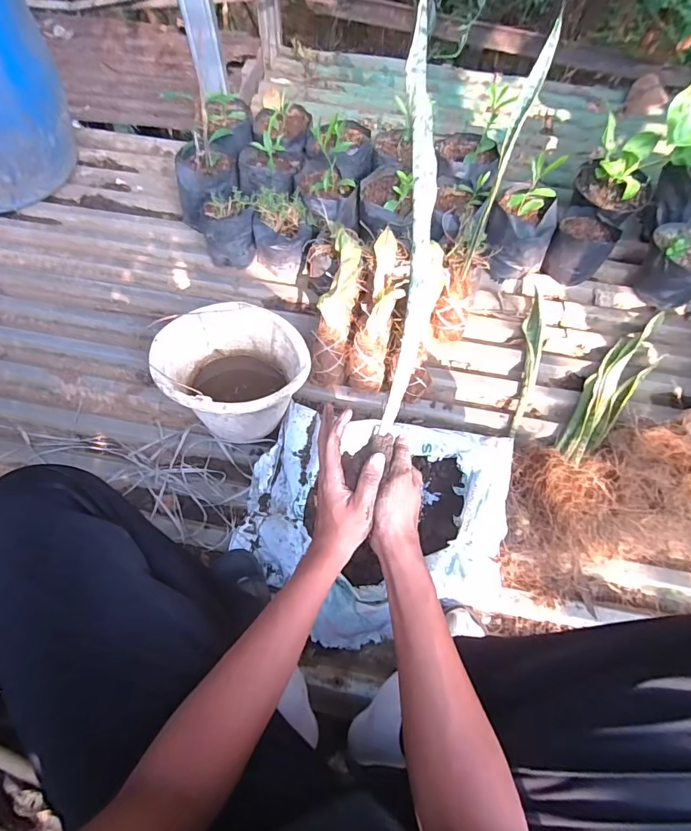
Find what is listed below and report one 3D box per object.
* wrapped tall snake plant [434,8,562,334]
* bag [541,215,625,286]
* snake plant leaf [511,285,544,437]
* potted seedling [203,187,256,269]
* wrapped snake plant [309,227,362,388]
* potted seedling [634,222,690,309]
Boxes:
[{"bbox_3d":[0.265,-0.386,0.815,0.085,0.515,0.141,21,42,8],"label":"wrapped tall snake plant"},{"bbox_3d":[0.543,-0.389,1.022,0.125,0.109,0.127,31,67,11],"label":"bag"},{"bbox_3d":[0.391,-0.119,0.916,0.042,0.021,0.368,16,65,4],"label":"snake plant leaf"},{"bbox_3d":[-0.264,-0.422,1.003,0.114,0.133,0.103,-12,67,-9],"label":"potted seedling"},{"bbox_3d":[-0.013,-0.216,0.870,0.068,0.096,0.317,10,90,3],"label":"wrapped snake plant"},{"bbox_3d":[0.754,-0.340,0.994,0.159,0.143,0.173,36,68,12],"label":"potted seedling"}]

